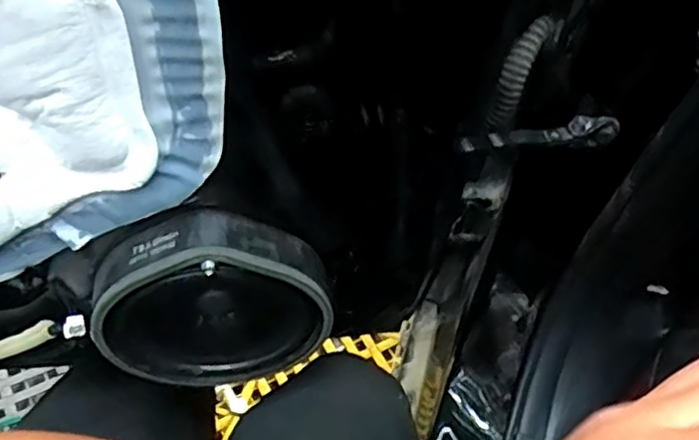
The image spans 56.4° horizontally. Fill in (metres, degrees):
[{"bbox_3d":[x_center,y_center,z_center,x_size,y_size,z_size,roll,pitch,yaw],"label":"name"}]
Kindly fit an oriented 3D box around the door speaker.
[{"bbox_3d":[-0.096,0.060,0.469,0.159,0.161,0.045,-5,51,-9],"label":"door speaker"}]

